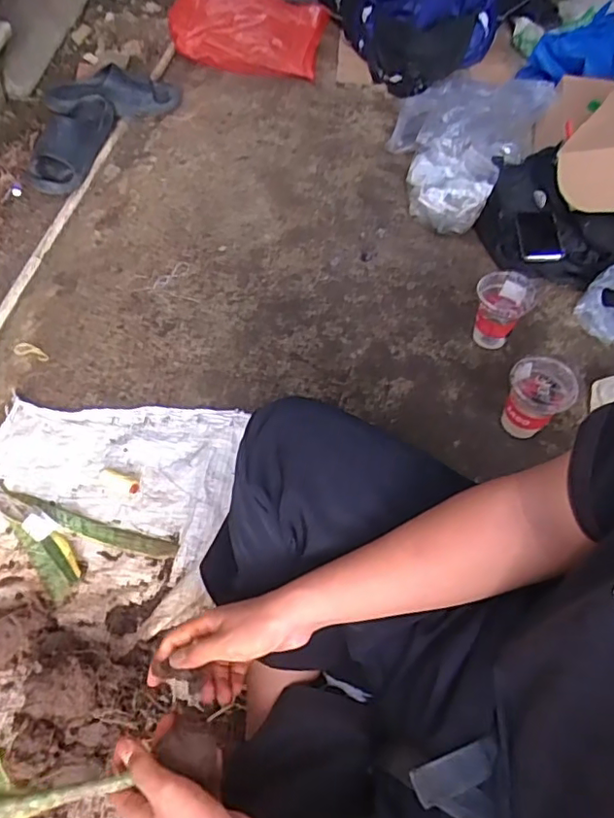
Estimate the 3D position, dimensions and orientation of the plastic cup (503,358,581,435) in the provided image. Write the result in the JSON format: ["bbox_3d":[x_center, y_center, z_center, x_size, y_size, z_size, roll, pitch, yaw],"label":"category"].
[{"bbox_3d":[0.333,-0.005,0.852,0.087,0.123,0.084,1,55,-1],"label":"plastic cup"}]

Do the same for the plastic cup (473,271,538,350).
[{"bbox_3d":[0.321,-0.159,0.965,0.087,0.120,0.084,1,55,-1],"label":"plastic cup"}]

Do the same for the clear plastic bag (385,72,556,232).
[{"bbox_3d":[0.327,-0.599,1.259,0.291,0.108,0.516,26,58,15],"label":"clear plastic bag"}]

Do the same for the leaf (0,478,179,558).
[{"bbox_3d":[-0.315,0.157,0.799,0.285,0.011,0.034,17,56,9],"label":"leaf"}]

